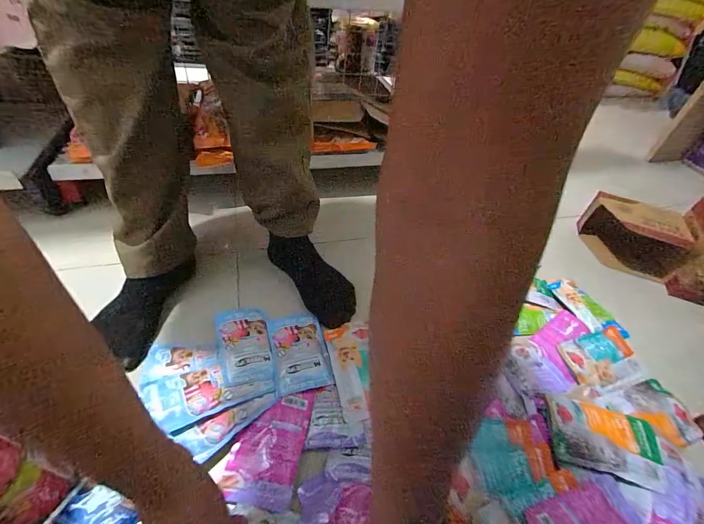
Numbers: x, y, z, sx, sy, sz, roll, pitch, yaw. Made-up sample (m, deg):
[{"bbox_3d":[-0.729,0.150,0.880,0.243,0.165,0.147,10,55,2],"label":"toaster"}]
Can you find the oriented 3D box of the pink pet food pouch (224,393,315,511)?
[{"bbox_3d":[-0.108,0.239,0.435,0.086,0.011,0.136,8,45,2],"label":"pink pet food pouch"}]

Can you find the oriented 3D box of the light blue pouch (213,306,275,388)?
[{"bbox_3d":[-0.172,0.126,0.519,0.079,0.015,0.141,-10,47,-16],"label":"light blue pouch"}]

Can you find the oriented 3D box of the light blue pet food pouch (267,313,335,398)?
[{"bbox_3d":[-0.086,0.142,0.528,0.085,0.015,0.136,-9,47,-15],"label":"light blue pet food pouch"}]

